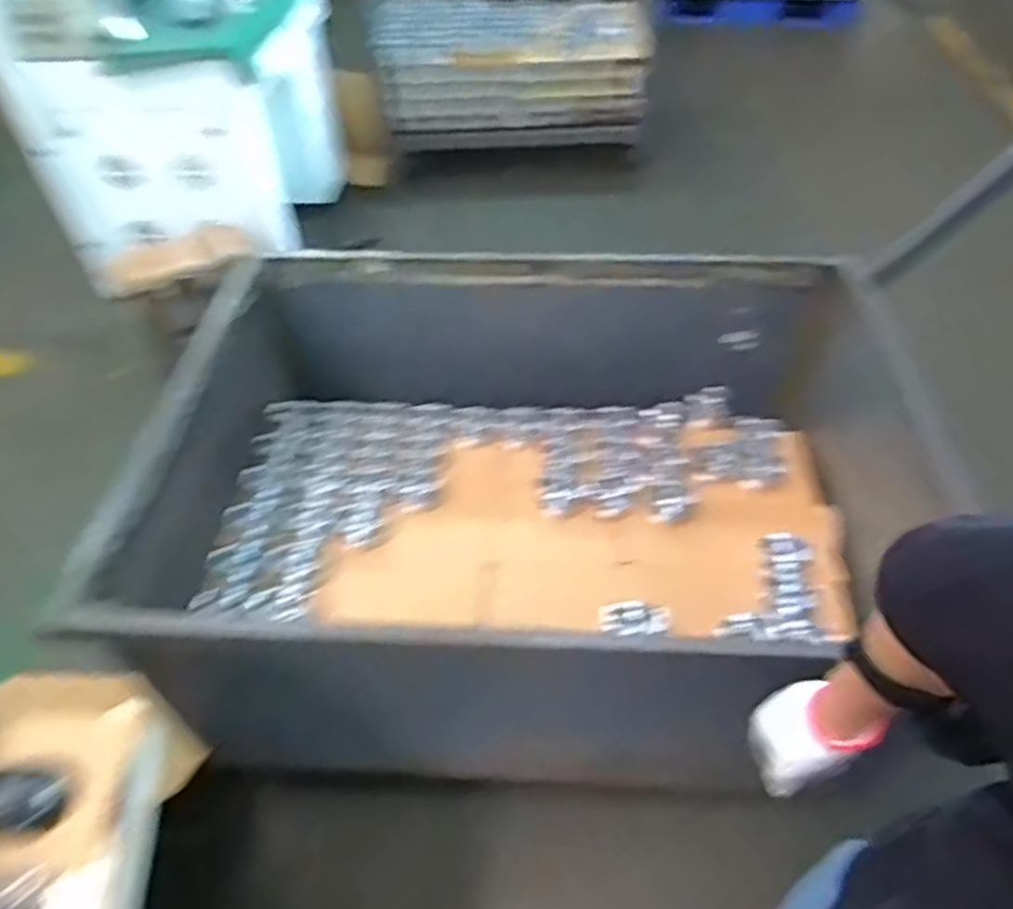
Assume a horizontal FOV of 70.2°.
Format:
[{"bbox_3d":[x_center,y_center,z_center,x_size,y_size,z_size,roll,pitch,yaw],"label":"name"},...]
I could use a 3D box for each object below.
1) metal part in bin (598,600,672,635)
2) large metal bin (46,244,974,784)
[{"bbox_3d":[0.196,0.251,1.097,0.106,0.025,0.063,2,49,5],"label":"metal part in bin"},{"bbox_3d":[0.019,0.029,1.180,1.145,0.360,0.753,-2,48,2],"label":"large metal bin"}]

